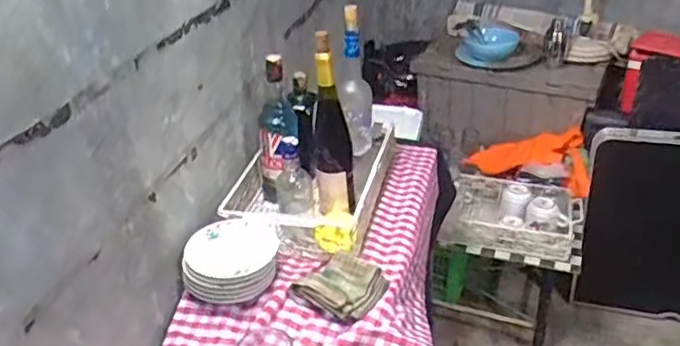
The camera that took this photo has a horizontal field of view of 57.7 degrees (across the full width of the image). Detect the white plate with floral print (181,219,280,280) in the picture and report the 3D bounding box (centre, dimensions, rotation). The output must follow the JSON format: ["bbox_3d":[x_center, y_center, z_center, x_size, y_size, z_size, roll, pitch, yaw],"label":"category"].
[{"bbox_3d":[-0.178,0.121,1.020,0.139,0.027,0.146,-2,30,1],"label":"white plate with floral print"}]

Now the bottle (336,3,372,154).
[{"bbox_3d":[0.025,-0.175,1.175,0.059,0.280,0.072,-3,30,-1],"label":"bottle"}]

